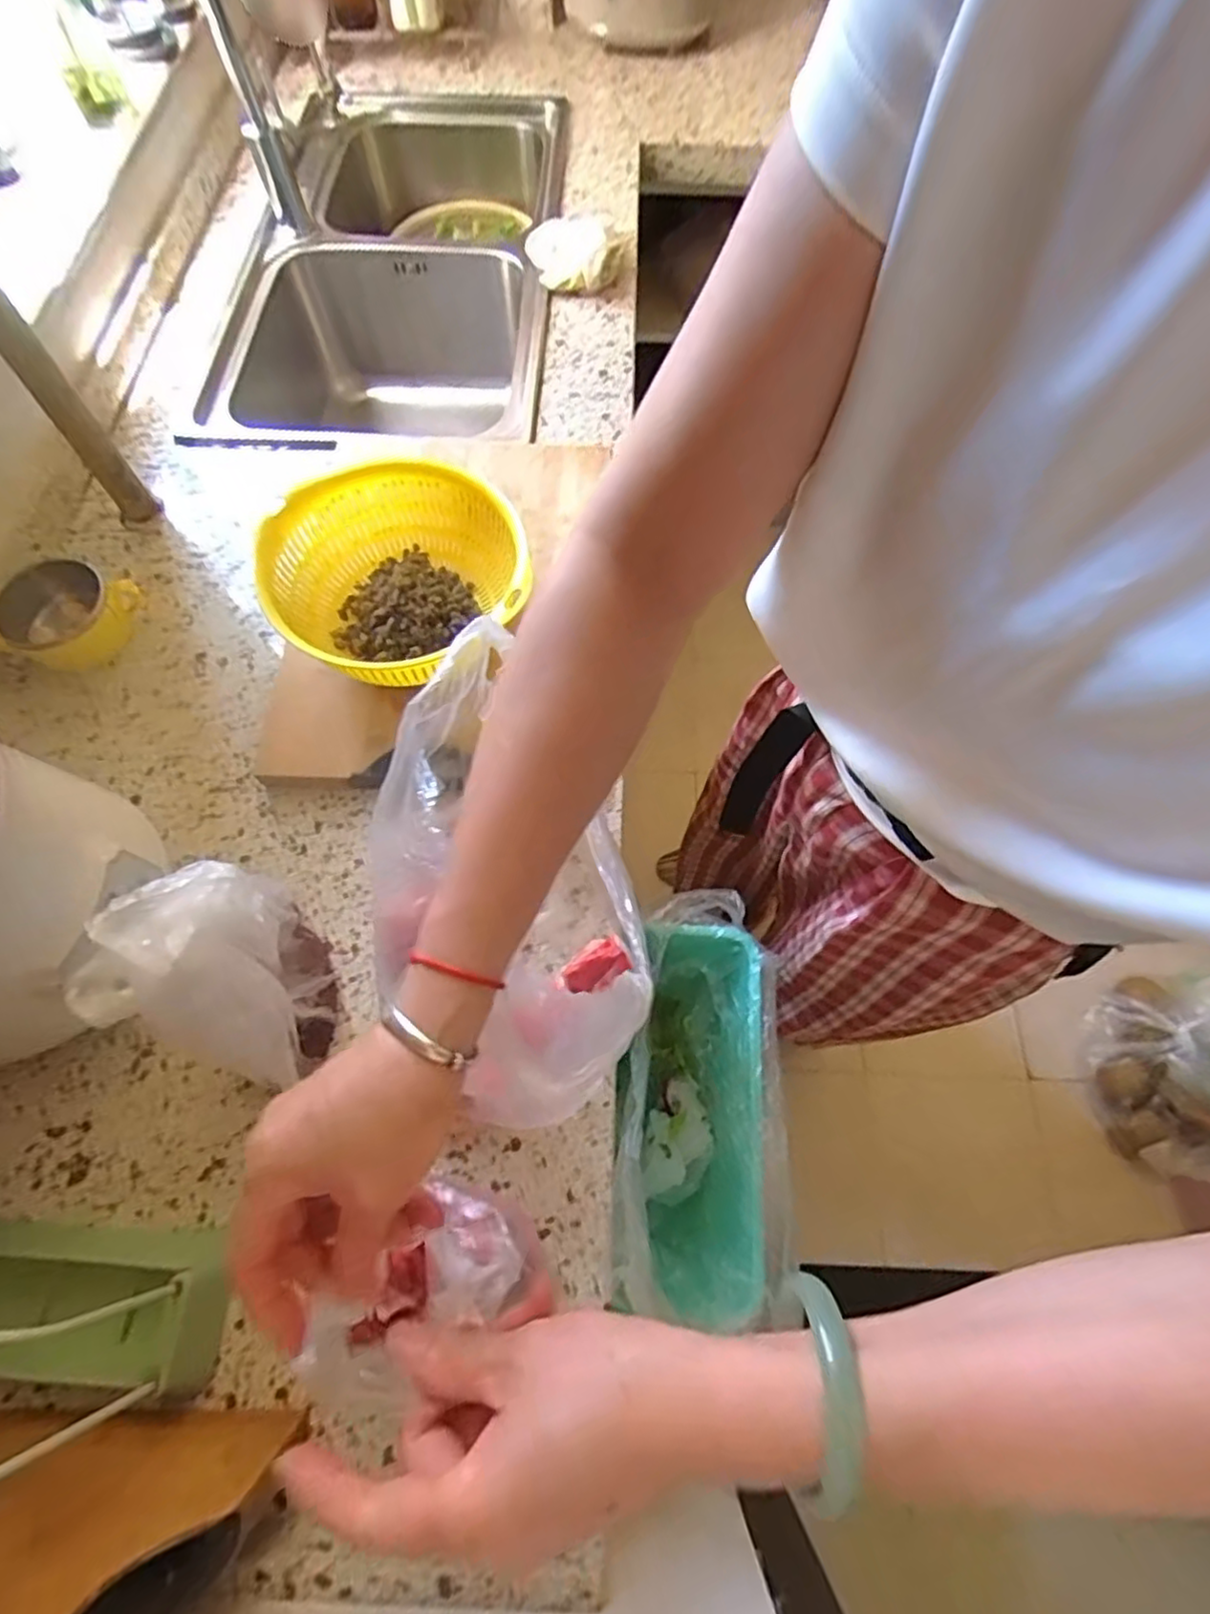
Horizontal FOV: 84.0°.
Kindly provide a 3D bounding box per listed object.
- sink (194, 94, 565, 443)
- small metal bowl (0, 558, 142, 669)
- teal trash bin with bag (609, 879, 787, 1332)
[{"bbox_3d":[-0.270,-0.744,1.001,0.402,0.228,0.830,3,68,1],"label":"sink"},{"bbox_3d":[-0.483,-0.171,0.606,0.076,0.065,0.116,37,72,14],"label":"small metal bowl"},{"bbox_3d":[0.084,0.244,0.593,0.114,0.133,0.312,8,68,3],"label":"teal trash bin with bag"}]

